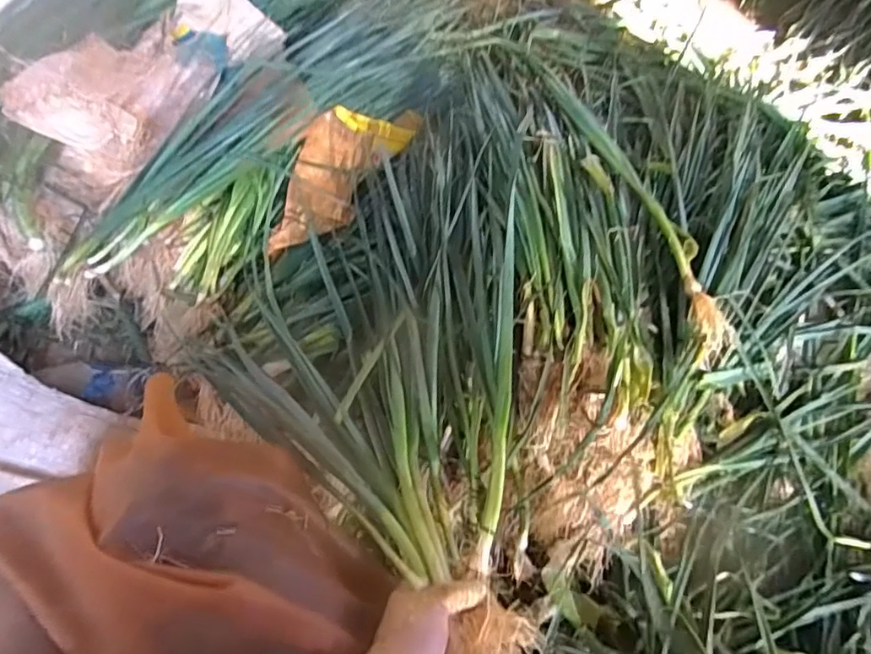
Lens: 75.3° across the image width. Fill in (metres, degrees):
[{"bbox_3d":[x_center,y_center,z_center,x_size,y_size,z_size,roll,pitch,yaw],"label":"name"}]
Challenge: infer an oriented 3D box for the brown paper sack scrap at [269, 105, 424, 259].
[{"bbox_3d":[-0.150,-0.257,0.909,0.133,0.049,0.343,26,66,8],"label":"brown paper sack scrap"}]

